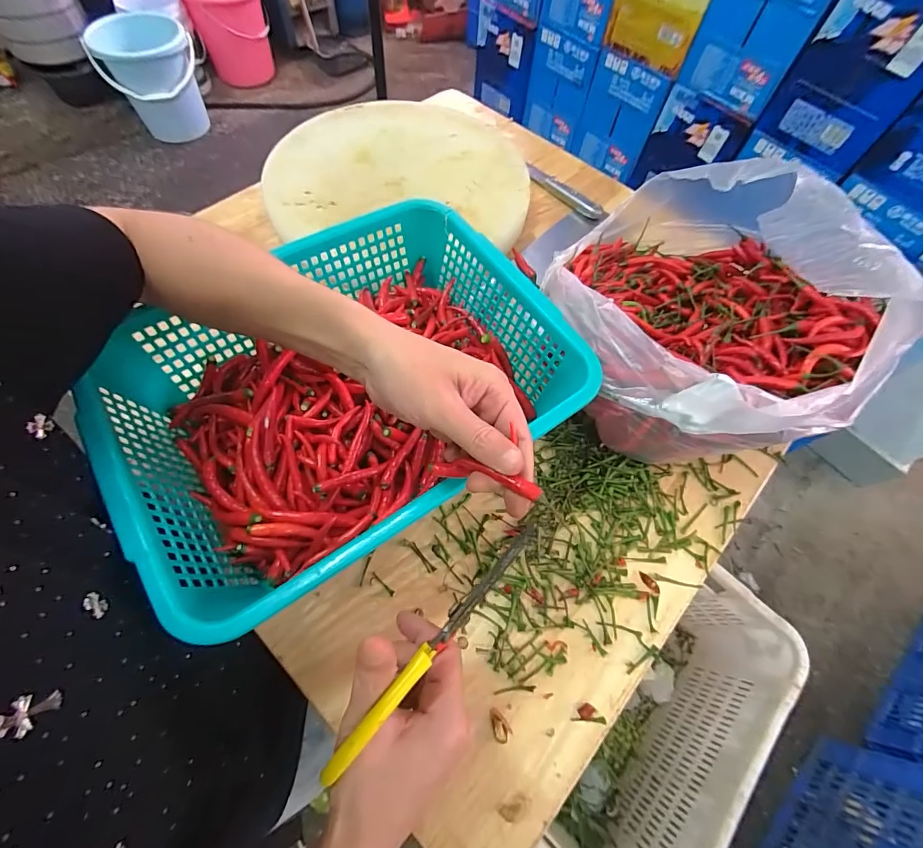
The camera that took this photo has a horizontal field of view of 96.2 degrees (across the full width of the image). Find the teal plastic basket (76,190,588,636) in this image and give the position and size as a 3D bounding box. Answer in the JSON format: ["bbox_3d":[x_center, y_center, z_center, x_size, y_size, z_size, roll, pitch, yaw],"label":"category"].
[{"bbox_3d":[-0.103,-0.035,0.393,0.380,0.089,0.291,-32,70,-17],"label":"teal plastic basket"}]

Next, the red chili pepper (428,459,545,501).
[{"bbox_3d":[0.012,0.034,0.270,0.084,0.016,0.010,7,59,37],"label":"red chili pepper"}]

